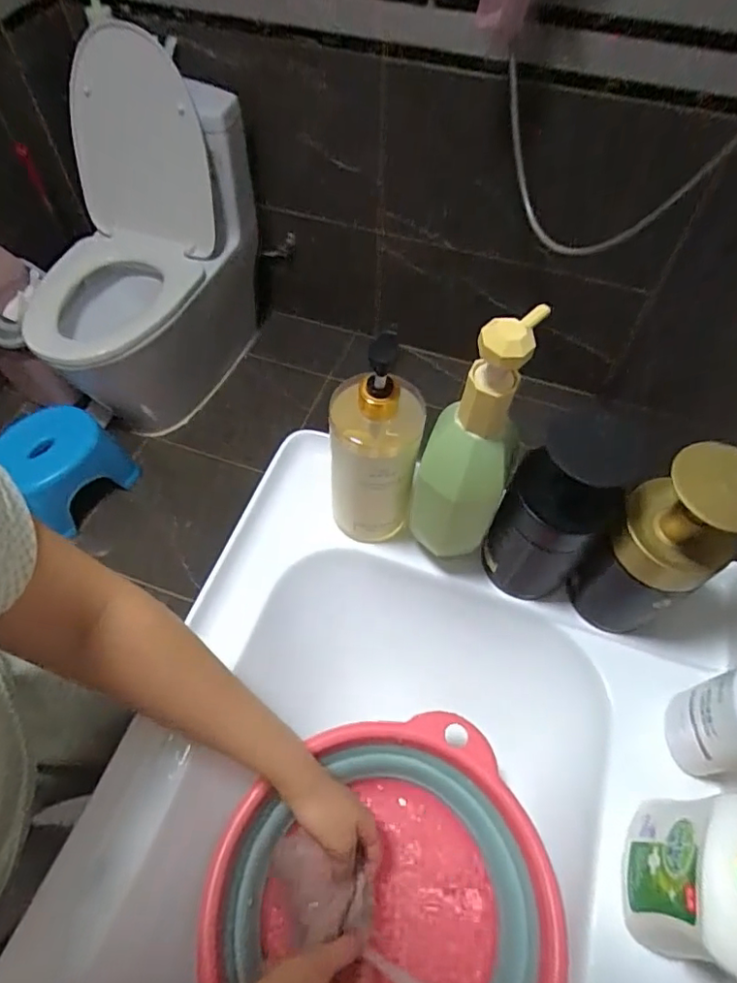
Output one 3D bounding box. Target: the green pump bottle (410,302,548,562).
[{"bbox_3d":[0.077,-0.027,0.434,0.068,0.252,0.070,23,61,13],"label":"green pump bottle"}]

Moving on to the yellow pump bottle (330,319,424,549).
[{"bbox_3d":[0.003,-0.035,0.491,0.080,0.198,0.071,9,59,5],"label":"yellow pump bottle"}]

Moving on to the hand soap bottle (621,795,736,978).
[{"bbox_3d":[0.213,0.242,0.348,0.049,0.172,0.095,6,58,3],"label":"hand soap bottle"}]

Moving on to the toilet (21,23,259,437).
[{"bbox_3d":[-0.599,-0.614,1.430,0.469,0.686,0.706,33,63,18],"label":"toilet"}]

